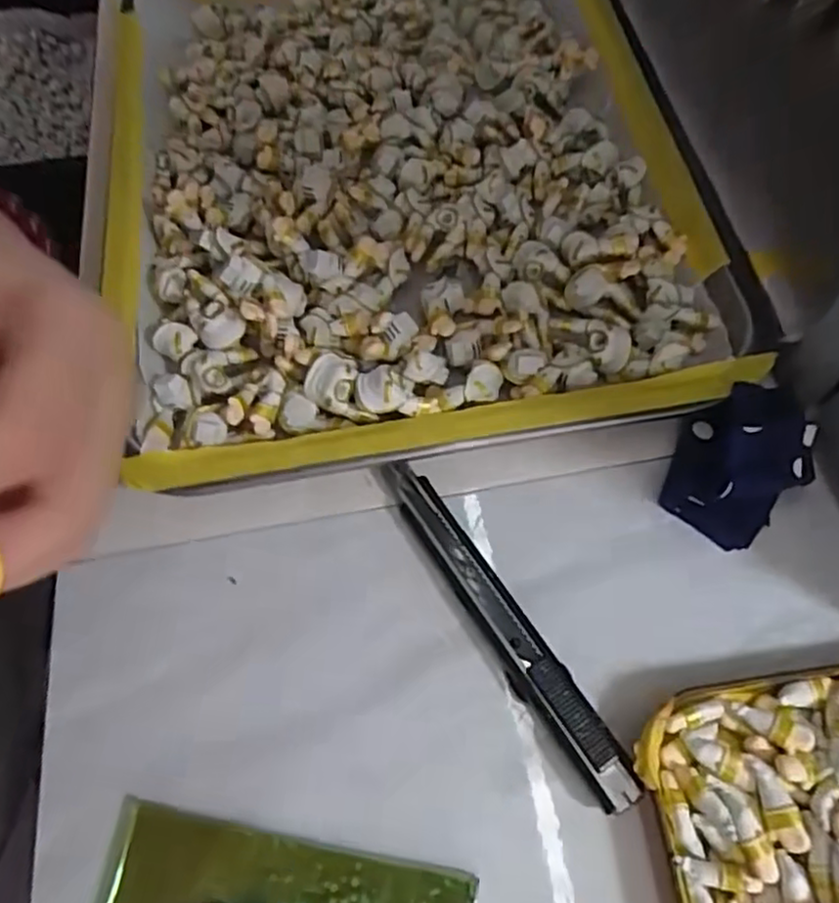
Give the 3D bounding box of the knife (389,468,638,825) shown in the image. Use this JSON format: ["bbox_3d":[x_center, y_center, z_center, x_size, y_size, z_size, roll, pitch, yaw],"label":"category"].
[{"bbox_3d":[0.027,0.056,0.225,0.016,0.009,0.131,-29,64,-13],"label":"knife"}]

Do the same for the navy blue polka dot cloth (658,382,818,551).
[{"bbox_3d":[0.115,0.003,0.240,0.042,0.026,0.054,36,69,20],"label":"navy blue polka dot cloth"}]

